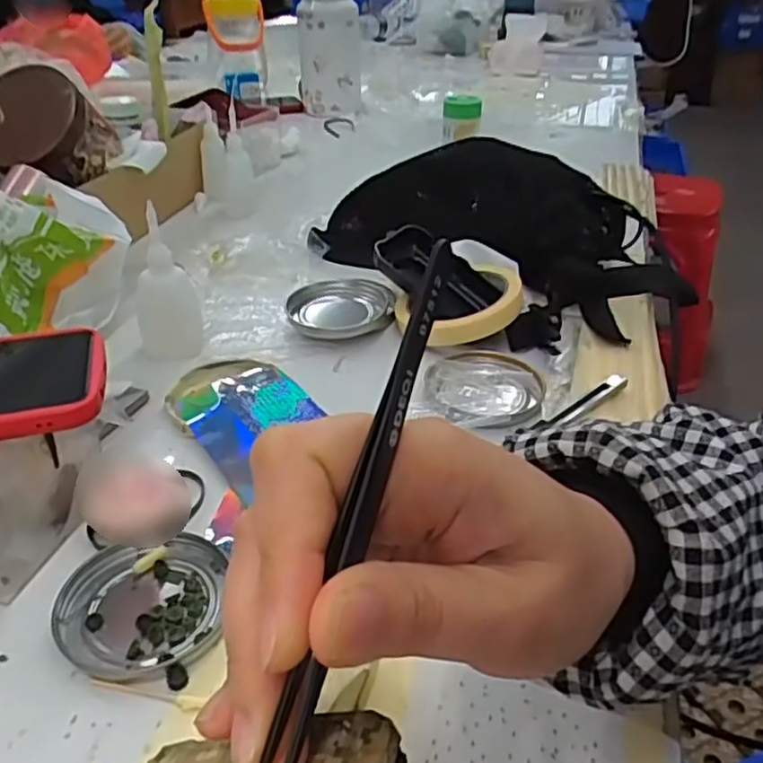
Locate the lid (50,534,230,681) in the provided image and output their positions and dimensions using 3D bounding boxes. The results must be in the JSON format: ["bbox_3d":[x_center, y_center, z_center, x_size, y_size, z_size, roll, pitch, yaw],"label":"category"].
[{"bbox_3d":[-0.112,0.102,0.324,0.071,0.007,0.076,-1,33,-4],"label":"lid"}]

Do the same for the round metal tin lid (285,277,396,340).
[{"bbox_3d":[-0.032,-0.059,0.553,0.084,0.016,0.083,-1,32,1],"label":"round metal tin lid"}]

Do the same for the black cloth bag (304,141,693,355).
[{"bbox_3d":[0.087,-0.145,0.613,0.178,0.090,0.340,-25,41,-35],"label":"black cloth bag"}]

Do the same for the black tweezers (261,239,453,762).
[{"bbox_3d":[-0.008,0.038,0.149,0.004,0.123,0.008,17,-5,27],"label":"black tweezers"}]

